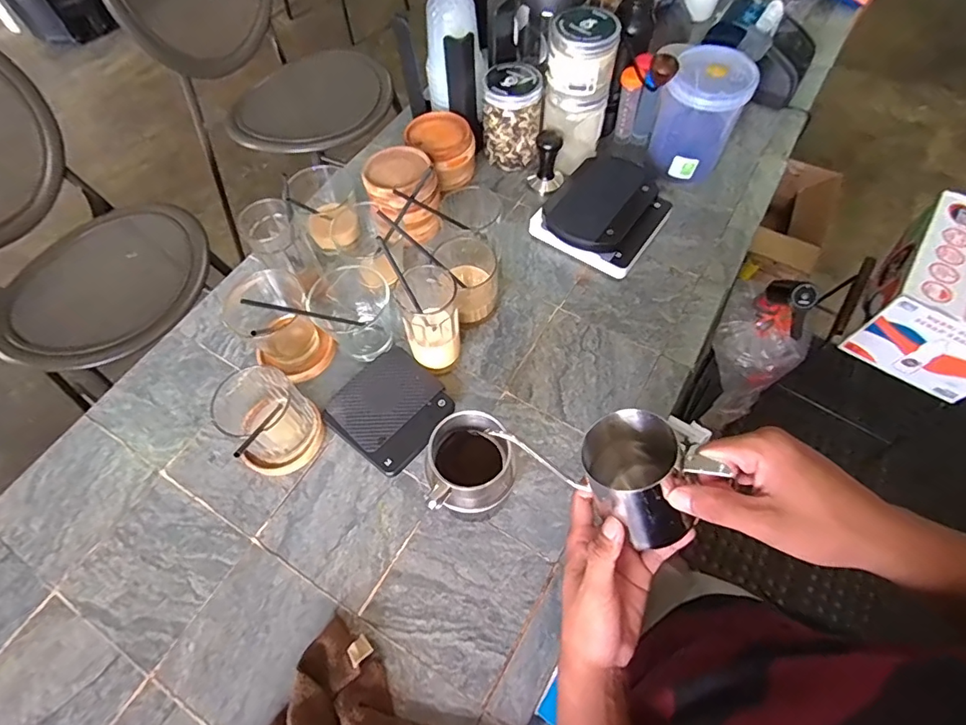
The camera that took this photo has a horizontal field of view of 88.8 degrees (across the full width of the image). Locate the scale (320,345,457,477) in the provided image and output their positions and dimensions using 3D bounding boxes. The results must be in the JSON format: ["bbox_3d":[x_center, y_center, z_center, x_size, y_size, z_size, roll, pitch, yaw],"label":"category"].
[{"bbox_3d":[-0.112,0.056,0.607,0.126,0.026,0.127,36,68,18],"label":"scale"}]

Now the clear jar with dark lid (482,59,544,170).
[{"bbox_3d":[0.046,-0.391,0.786,0.088,0.130,0.082,-2,62,0],"label":"clear jar with dark lid"}]

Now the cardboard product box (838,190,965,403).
[{"bbox_3d":[1.154,-0.168,1.213,0.294,0.218,0.424,35,68,18],"label":"cardboard product box"}]

